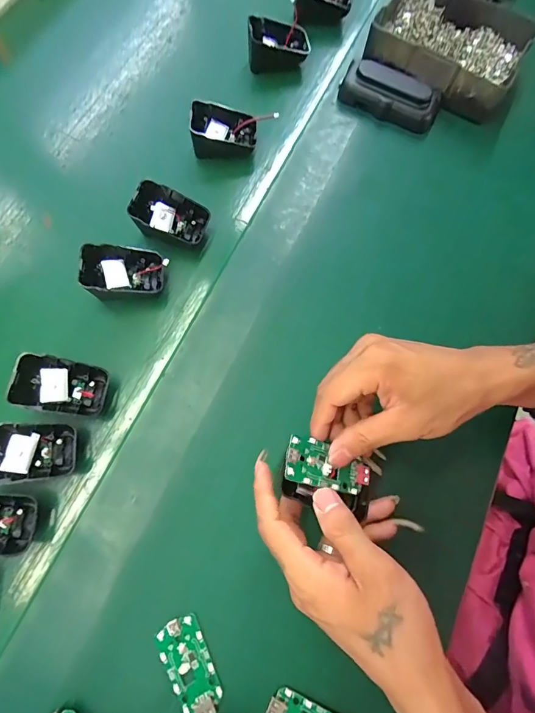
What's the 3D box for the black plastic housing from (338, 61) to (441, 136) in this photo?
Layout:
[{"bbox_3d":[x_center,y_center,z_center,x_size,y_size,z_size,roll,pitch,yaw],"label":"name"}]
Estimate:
[{"bbox_3d":[0.132,-0.284,0.421,0.105,0.029,0.042,20,74,5],"label":"black plastic housing"}]

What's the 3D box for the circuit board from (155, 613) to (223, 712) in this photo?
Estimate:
[{"bbox_3d":[-0.056,0.222,0.281,0.032,0.009,0.063,-26,76,-9],"label":"circuit board"}]

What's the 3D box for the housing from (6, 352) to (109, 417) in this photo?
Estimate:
[{"bbox_3d":[-0.171,0.024,0.326,0.069,0.025,0.046,16,80,-22],"label":"housing"}]

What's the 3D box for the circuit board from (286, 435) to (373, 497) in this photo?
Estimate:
[{"bbox_3d":[0.042,0.078,0.276,0.064,0.007,0.031,23,72,-12],"label":"circuit board"}]

